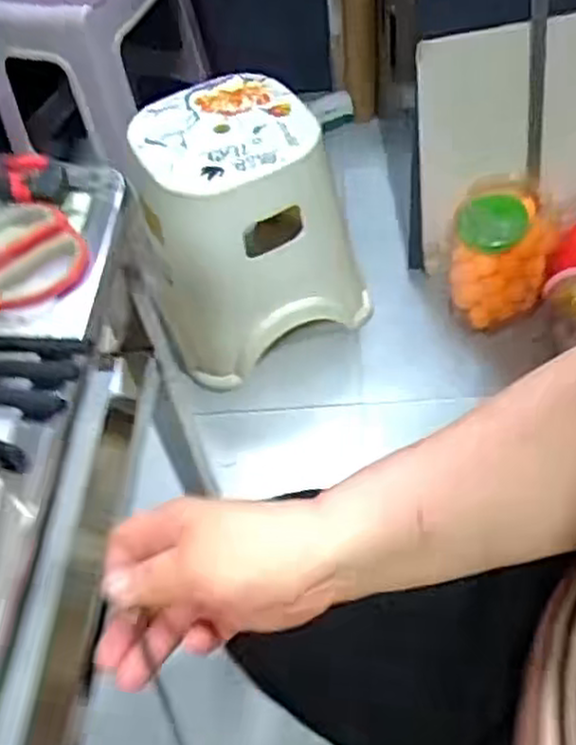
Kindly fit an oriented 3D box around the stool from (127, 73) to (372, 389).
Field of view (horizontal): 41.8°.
[{"bbox_3d":[-0.076,-0.240,1.215,0.316,0.333,0.289,-22,53,-13],"label":"stool"}]

